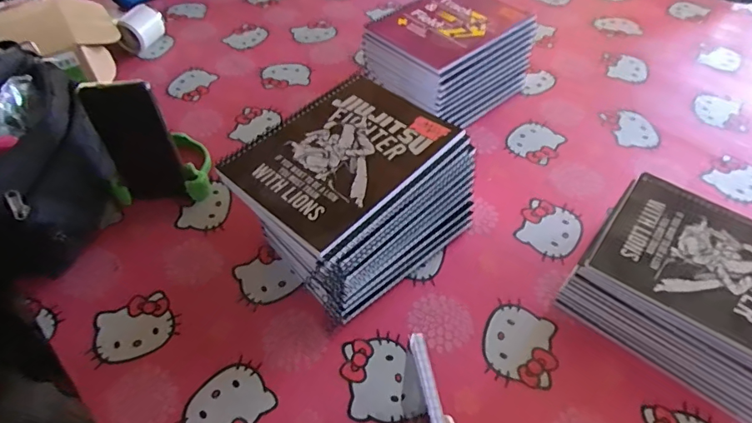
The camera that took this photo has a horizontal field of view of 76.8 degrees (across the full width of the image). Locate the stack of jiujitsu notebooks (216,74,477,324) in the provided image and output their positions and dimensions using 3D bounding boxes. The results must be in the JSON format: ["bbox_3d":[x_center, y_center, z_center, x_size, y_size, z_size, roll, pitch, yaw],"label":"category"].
[{"bbox_3d":[-0.020,-0.014,0.514,0.158,0.150,0.204,37,60,27],"label":"stack of jiujitsu notebooks"}]

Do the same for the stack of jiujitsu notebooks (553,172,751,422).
[{"bbox_3d":[0.319,0.074,0.470,0.205,0.090,0.163,33,58,25],"label":"stack of jiujitsu notebooks"}]

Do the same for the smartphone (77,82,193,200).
[{"bbox_3d":[-0.284,-0.078,0.569,0.085,0.162,0.015,-4,43,0],"label":"smartphone"}]

